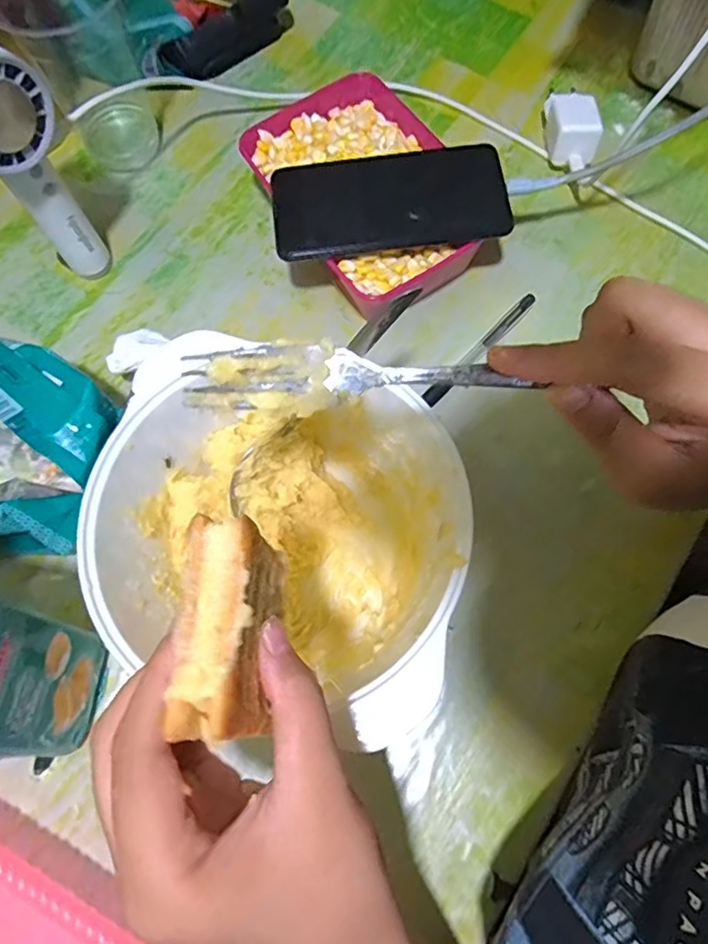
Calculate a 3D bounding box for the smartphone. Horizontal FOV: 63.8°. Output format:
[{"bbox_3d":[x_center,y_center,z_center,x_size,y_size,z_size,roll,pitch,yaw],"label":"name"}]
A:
[{"bbox_3d":[0.023,-0.179,0.375,0.153,0.011,0.071,-6,72,0],"label":"smartphone"}]

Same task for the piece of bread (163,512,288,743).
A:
[{"bbox_3d":[-0.038,0.050,0.183,0.020,0.059,0.060,0,72,3],"label":"piece of bread"}]

